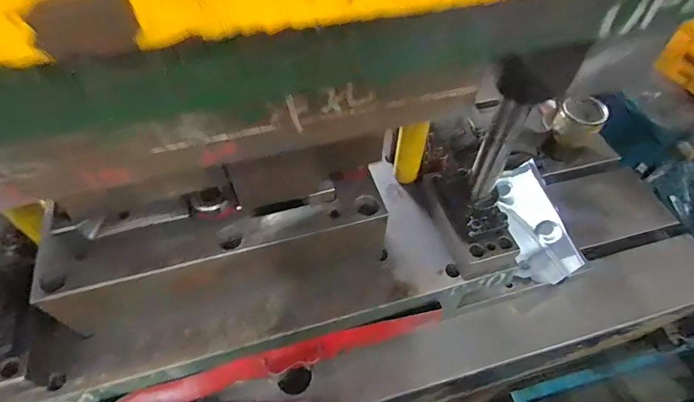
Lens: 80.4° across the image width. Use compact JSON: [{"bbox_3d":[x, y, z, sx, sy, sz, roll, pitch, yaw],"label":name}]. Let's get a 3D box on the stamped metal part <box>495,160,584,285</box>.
[{"bbox_3d":[0.307,0.034,0.662,0.094,0.034,0.188,-8,71,-7],"label":"stamped metal part"}]

